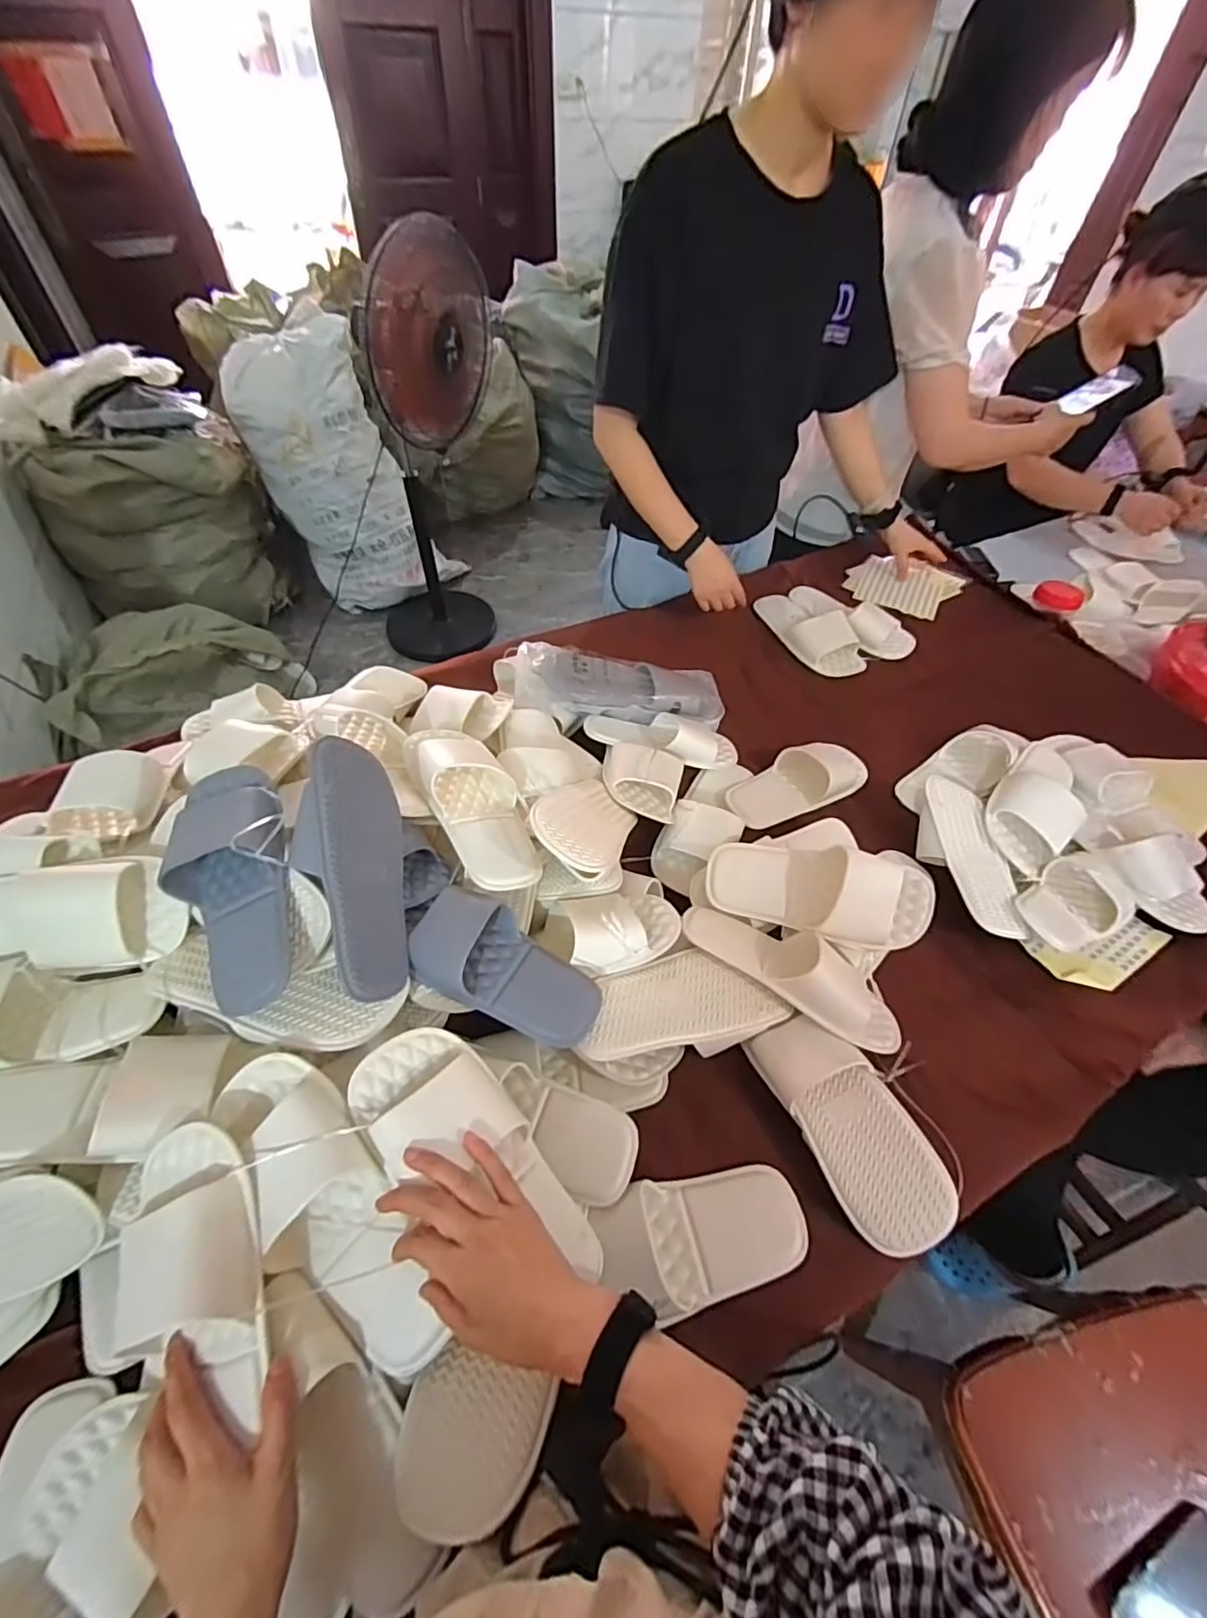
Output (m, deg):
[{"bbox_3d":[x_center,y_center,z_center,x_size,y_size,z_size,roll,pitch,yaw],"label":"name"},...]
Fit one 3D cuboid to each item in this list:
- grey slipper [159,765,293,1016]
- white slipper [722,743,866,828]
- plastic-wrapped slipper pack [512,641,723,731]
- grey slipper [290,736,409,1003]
[{"bbox_3d":[-0.332,0.060,0.537,0.107,0.061,0.236,-18,70,-16],"label":"grey slipper"},{"bbox_3d":[0.287,-0.046,0.863,0.225,0.049,0.095,-24,57,-20],"label":"white slipper"},{"bbox_3d":[0.024,-0.196,0.954,0.349,0.063,0.147,3,51,-17],"label":"plastic-wrapped slipper pack"},{"bbox_3d":[-0.243,0.059,0.571,0.070,0.098,0.237,-14,83,25],"label":"grey slipper"}]

